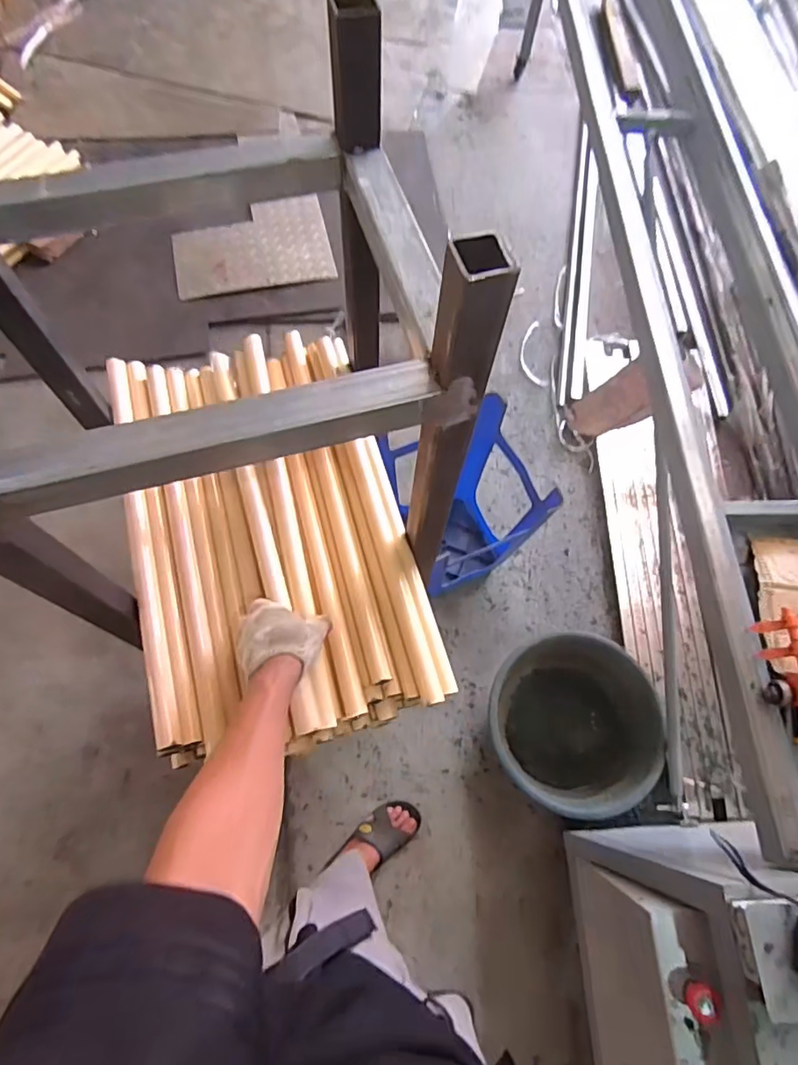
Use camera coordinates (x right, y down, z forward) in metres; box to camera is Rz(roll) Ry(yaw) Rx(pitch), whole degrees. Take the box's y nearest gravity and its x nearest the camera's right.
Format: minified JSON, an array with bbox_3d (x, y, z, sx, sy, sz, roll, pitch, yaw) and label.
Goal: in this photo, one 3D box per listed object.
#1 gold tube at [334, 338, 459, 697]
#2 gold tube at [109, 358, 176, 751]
[{"bbox_3d":[-0.016,-0.053,0.799,0.026,0.025,0.575,-15,69,-9],"label":"gold tube"},{"bbox_3d":[-0.354,-0.003,0.749,0.025,0.027,0.578,-14,69,-9],"label":"gold tube"}]

